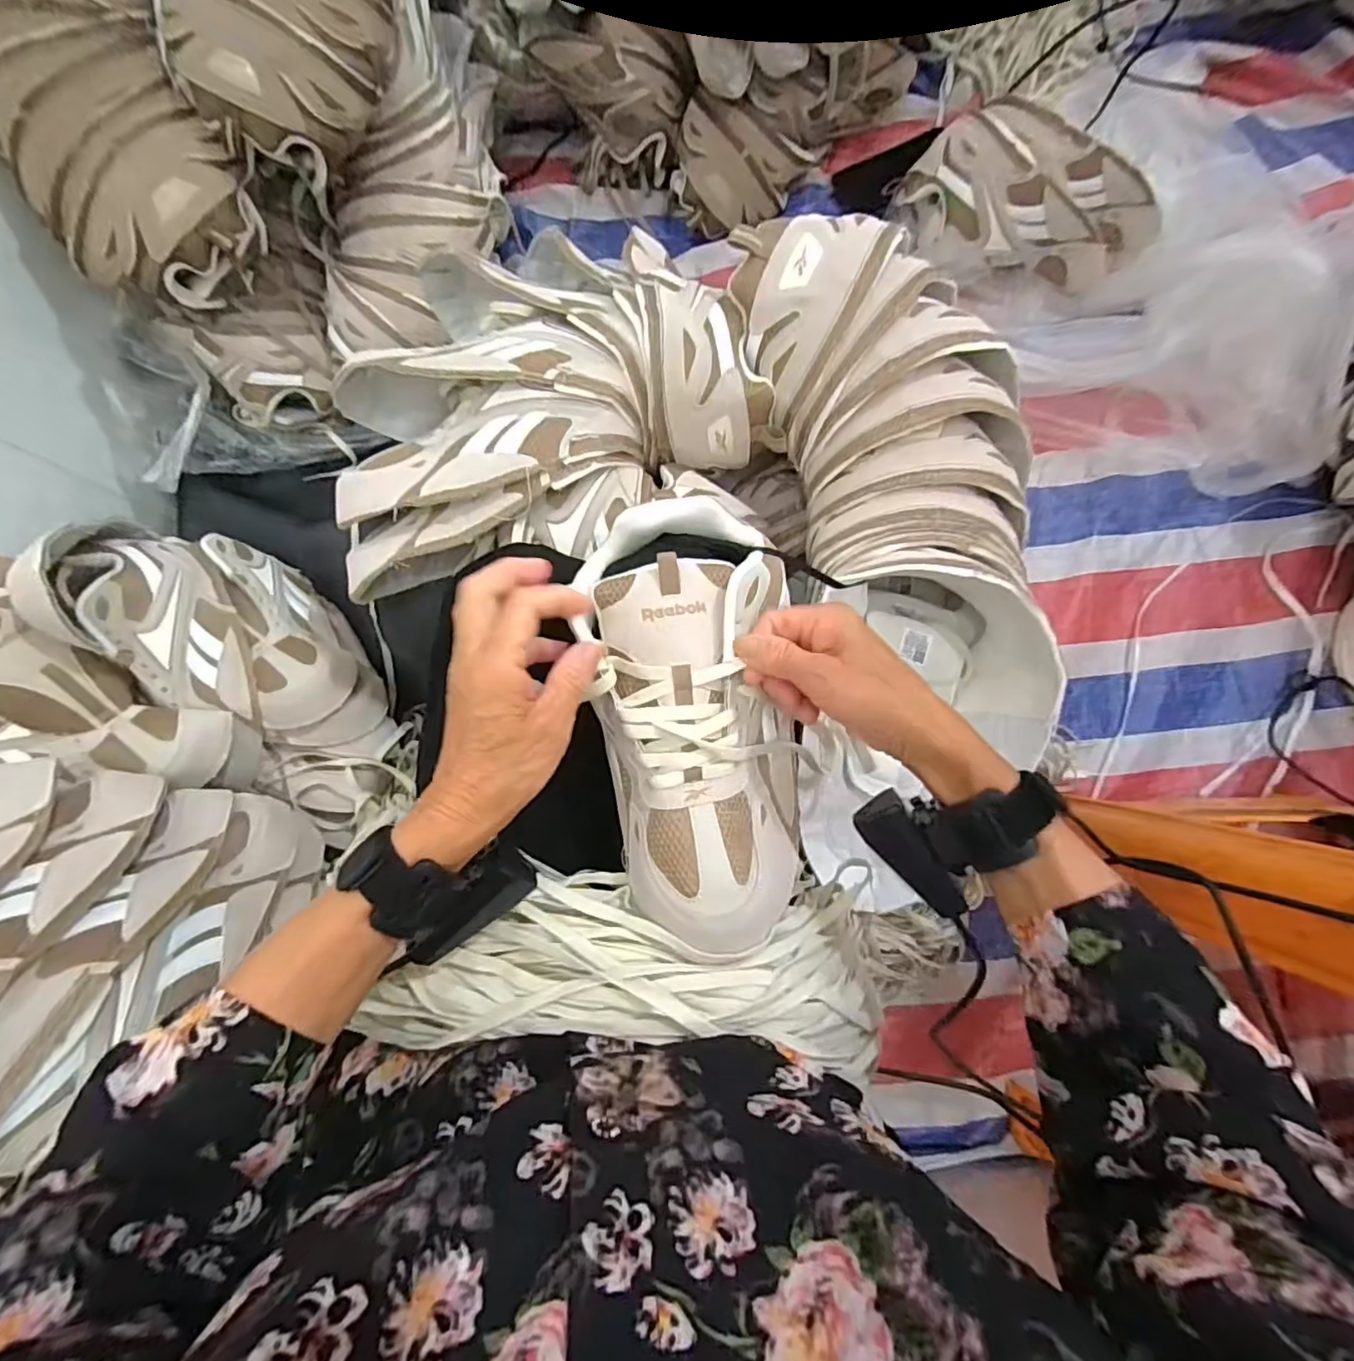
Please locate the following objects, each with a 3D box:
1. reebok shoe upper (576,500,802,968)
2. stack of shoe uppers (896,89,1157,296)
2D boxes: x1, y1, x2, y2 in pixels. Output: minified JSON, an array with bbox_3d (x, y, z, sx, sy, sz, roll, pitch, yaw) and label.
[{"bbox_3d":[0.012,0.020,0.371,0.119,0.060,0.266,-7,83,0],"label":"reebok shoe upper"},{"bbox_3d":[0.401,-0.529,0.683,0.294,0.138,0.111,8,83,2],"label":"stack of shoe uppers"}]

